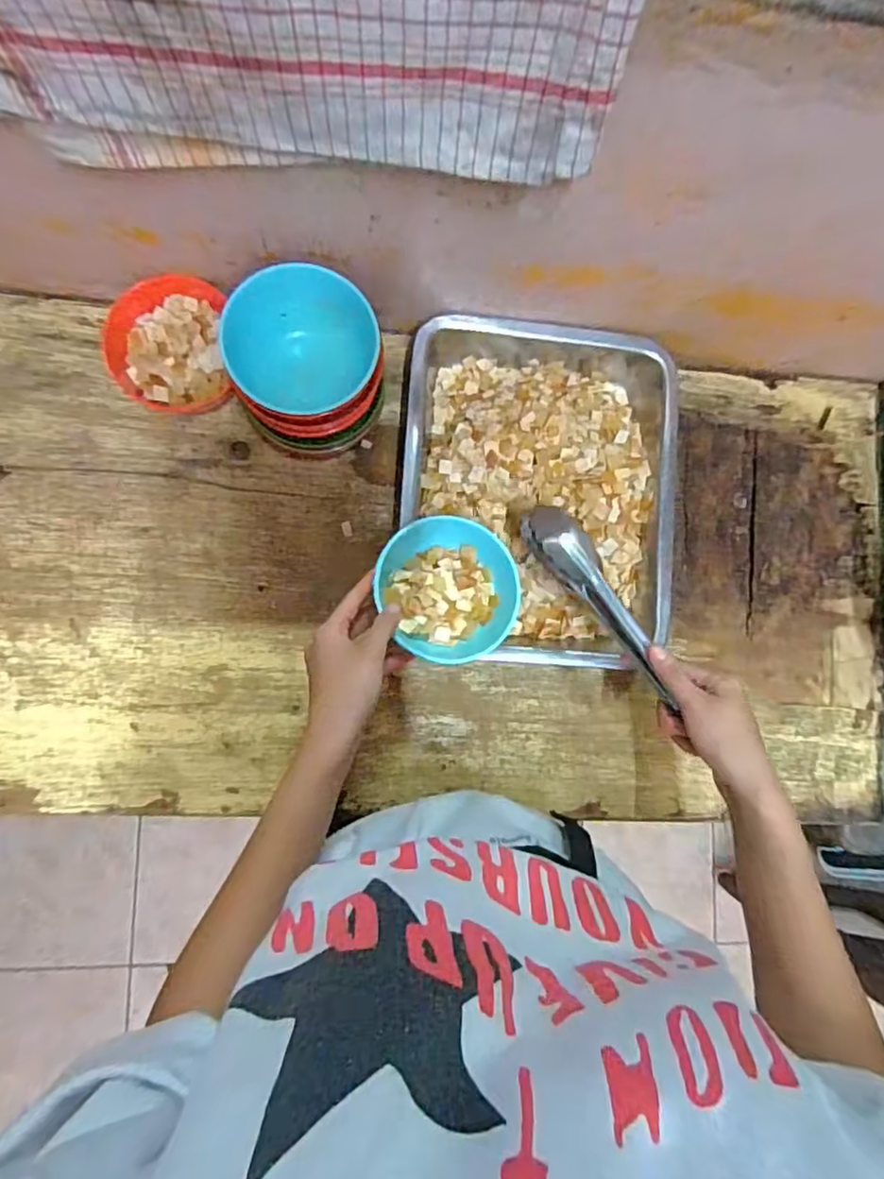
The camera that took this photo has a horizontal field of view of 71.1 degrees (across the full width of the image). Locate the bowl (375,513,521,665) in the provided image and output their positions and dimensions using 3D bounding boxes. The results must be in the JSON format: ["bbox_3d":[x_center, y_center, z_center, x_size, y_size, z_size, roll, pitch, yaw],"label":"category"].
[{"bbox_3d":[0.006,-0.002,0.493,0.104,0.050,0.113,1,84,-7],"label":"bowl"}]

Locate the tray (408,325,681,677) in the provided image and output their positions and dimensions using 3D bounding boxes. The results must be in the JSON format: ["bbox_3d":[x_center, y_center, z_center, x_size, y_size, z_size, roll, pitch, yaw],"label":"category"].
[{"bbox_3d":[0.089,-0.087,0.557,0.243,0.061,0.301,4,84,-7],"label":"tray"}]

